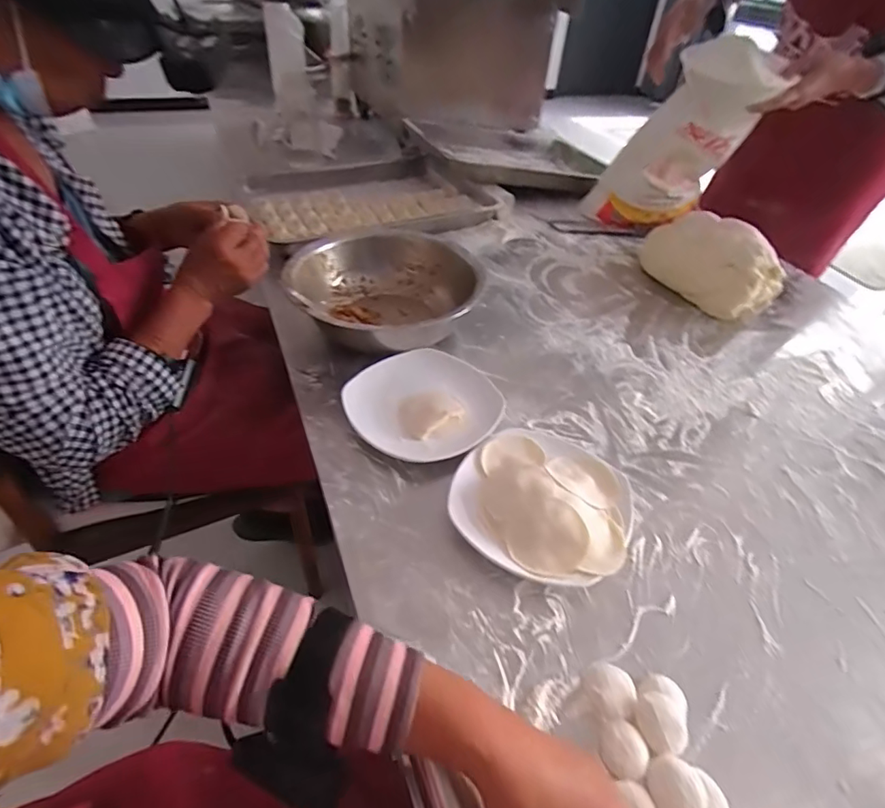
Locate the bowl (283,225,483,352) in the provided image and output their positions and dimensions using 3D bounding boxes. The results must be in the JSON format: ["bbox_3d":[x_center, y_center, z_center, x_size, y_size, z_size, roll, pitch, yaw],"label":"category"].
[{"bbox_3d":[-0.082,-0.160,0.740,0.249,0.084,0.268,3,44,-3],"label":"bowl"}]

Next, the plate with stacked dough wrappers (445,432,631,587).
[{"bbox_3d":[0.106,0.091,0.530,0.177,0.039,0.188,14,44,8],"label":"plate with stacked dough wrappers"}]

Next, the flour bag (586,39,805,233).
[{"bbox_3d":[0.434,-0.468,0.918,0.174,0.410,0.128,-6,76,-12],"label":"flour bag"}]

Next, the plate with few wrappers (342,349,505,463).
[{"bbox_3d":[-0.018,-0.003,0.634,0.178,0.027,0.181,3,44,-3],"label":"plate with few wrappers"}]

